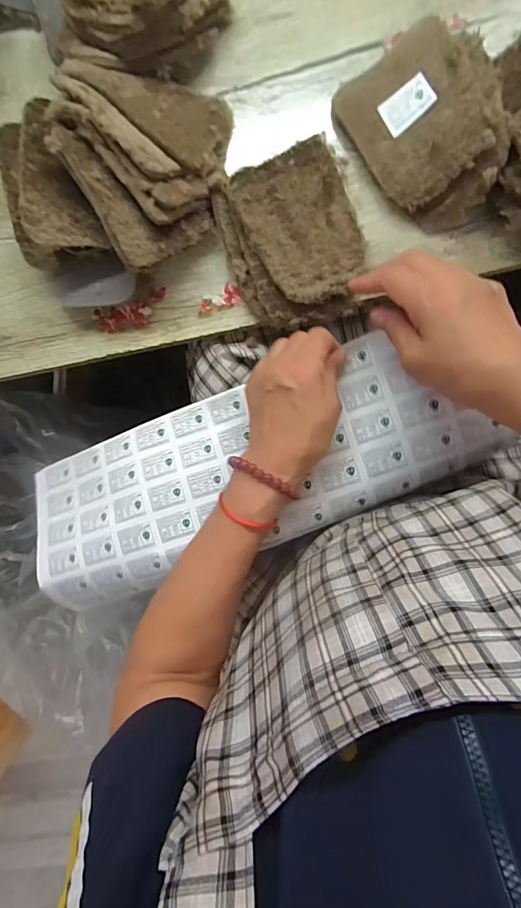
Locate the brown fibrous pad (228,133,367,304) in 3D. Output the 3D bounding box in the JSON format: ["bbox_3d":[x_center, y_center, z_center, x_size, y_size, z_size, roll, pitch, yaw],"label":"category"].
[{"bbox_3d":[0.038,-0.199,0.374,0.091,0.015,0.127,-24,96,7],"label":"brown fibrous pad"}]

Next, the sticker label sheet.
[{"bbox_3d":[-0.024,0.015,0.396,0.428,0.028,0.147,-21,82,12],"label":"sticker label sheet"}]

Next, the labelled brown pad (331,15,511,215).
[{"bbox_3d":[0.134,-0.281,0.359,0.109,0.013,0.133,-27,85,28],"label":"labelled brown pad"}]

